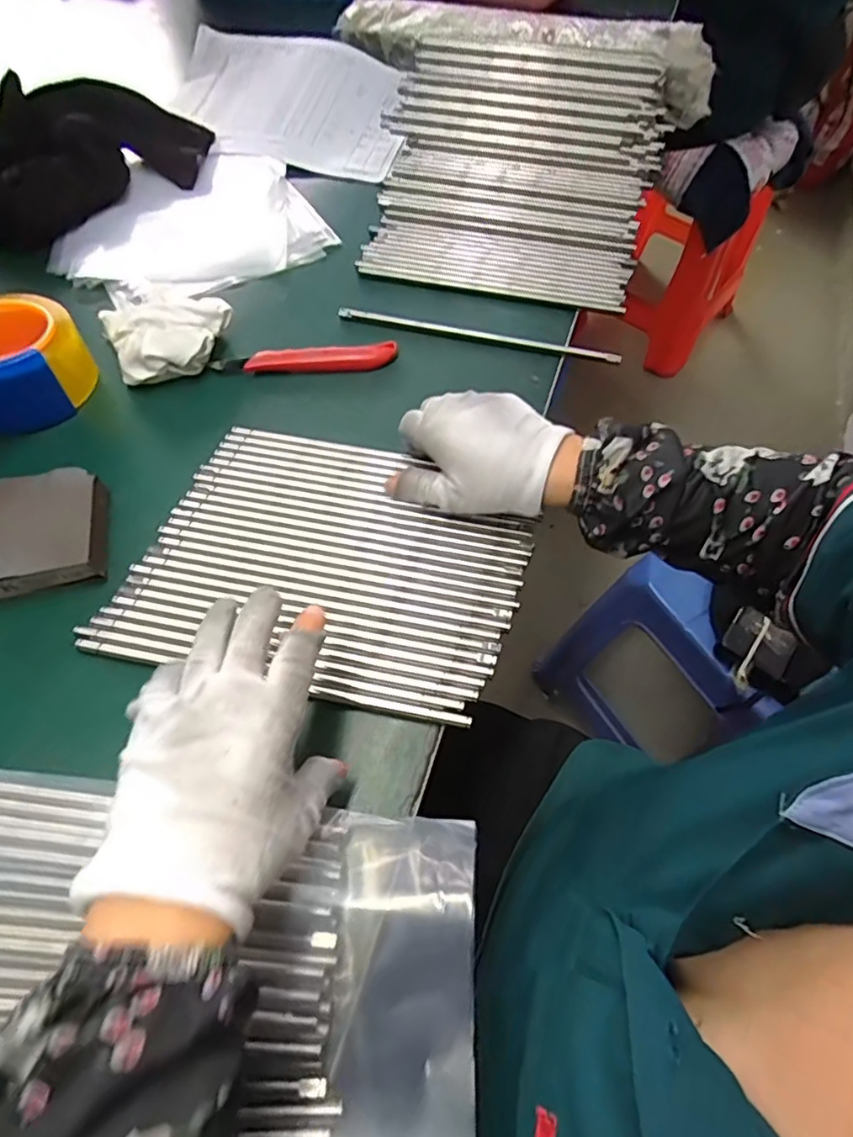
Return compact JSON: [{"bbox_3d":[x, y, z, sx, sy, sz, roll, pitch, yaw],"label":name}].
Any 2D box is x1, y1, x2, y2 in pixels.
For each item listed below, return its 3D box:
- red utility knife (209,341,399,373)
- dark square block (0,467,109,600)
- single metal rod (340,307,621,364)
[{"bbox_3d":[-0.099,-0.171,0.480,0.147,0.017,0.021,-5,62,-4],"label":"red utility knife"},{"bbox_3d":[-0.252,-0.025,0.385,0.072,0.023,0.079,-13,63,-8],"label":"dark square block"},{"bbox_3d":[0.043,-0.201,0.500,0.242,0.006,0.010,14,62,6],"label":"single metal rod"}]

